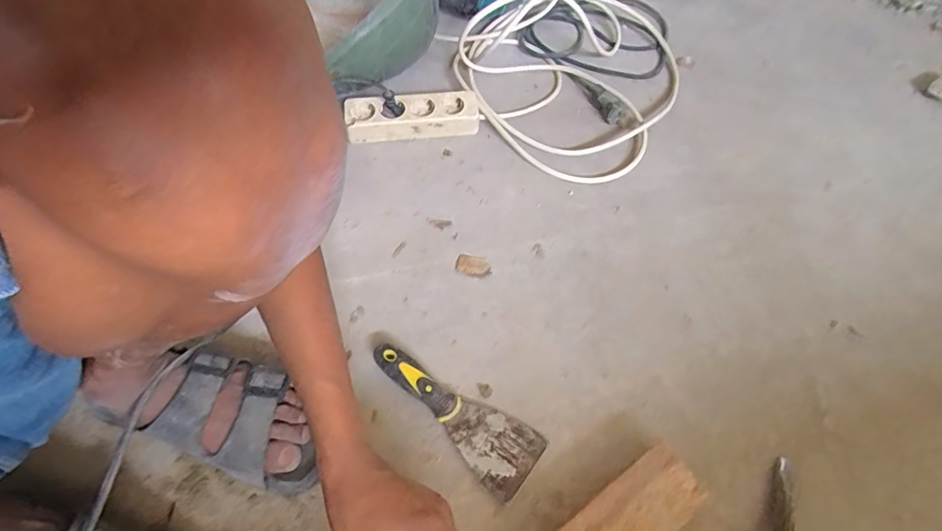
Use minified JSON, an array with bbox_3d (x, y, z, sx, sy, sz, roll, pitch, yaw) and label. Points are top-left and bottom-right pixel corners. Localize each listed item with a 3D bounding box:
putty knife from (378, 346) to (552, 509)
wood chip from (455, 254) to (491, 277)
[{"bbox_3d":[-0.022,0.145,0.472,0.194,0.024,0.067,31,60,20],"label":"putty knife"},{"bbox_3d":[0.002,0.000,0.589,0.042,0.006,0.030,9,55,6],"label":"wood chip"}]

